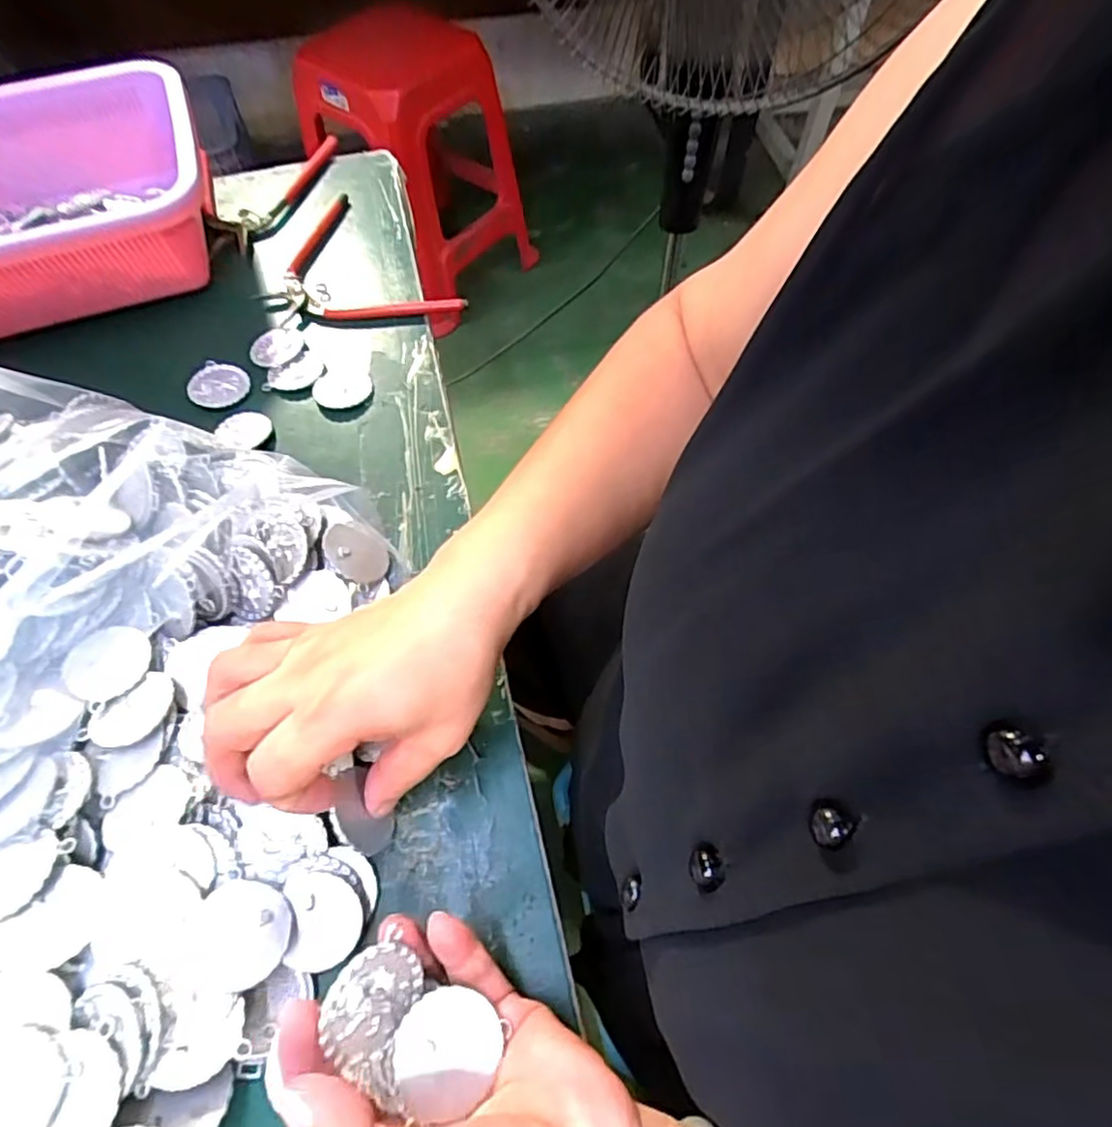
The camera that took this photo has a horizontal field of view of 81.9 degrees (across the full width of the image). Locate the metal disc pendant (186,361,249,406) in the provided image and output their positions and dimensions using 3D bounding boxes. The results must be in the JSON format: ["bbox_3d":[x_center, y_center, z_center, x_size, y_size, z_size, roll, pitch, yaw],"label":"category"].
[{"bbox_3d":[-0.226,-0.120,0.430,0.038,0.006,0.036,-1,60,1],"label":"metal disc pendant"}]

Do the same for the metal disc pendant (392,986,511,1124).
[{"bbox_3d":[-0.038,0.169,0.222,0.034,0.006,0.035,13,55,-19],"label":"metal disc pendant"}]

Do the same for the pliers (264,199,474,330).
[{"bbox_3d":[-0.159,-0.211,0.475,0.109,0.013,0.163,-39,66,-18],"label":"pliers"}]

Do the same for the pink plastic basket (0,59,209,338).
[{"bbox_3d":[-0.376,-0.244,0.451,0.256,0.084,0.191,-24,62,-11],"label":"pink plastic basket"}]

